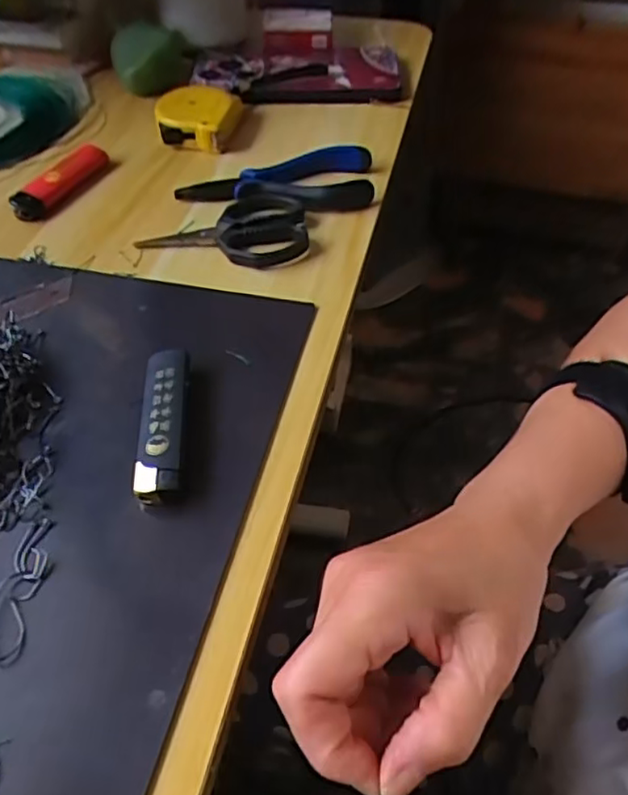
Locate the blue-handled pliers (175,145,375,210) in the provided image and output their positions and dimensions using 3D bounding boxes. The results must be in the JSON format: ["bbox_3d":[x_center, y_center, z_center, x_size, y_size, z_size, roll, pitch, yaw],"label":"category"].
[{"bbox_3d":[-0.022,-0.136,0.402,0.123,0.017,0.047,-7,50,-5],"label":"blue-handled pliers"}]

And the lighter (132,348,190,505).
[{"bbox_3d":[-0.066,0.011,0.281,0.021,0.013,0.078,-5,50,-4],"label":"lighter"}]

